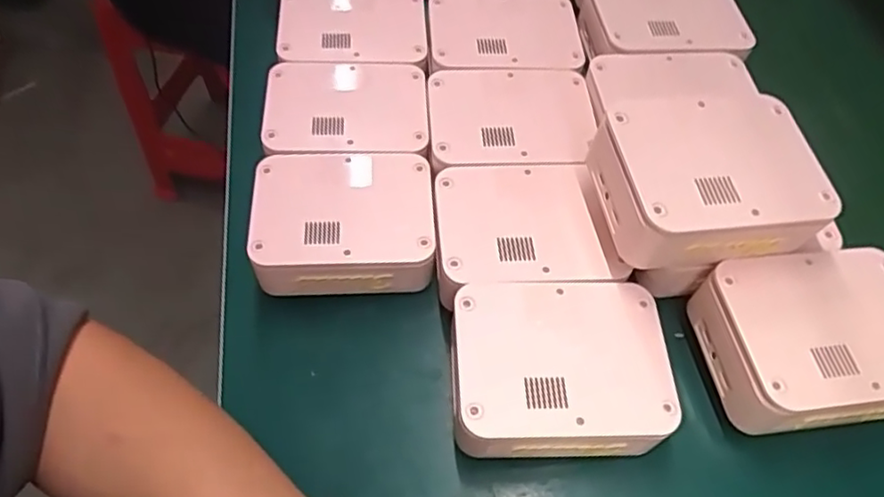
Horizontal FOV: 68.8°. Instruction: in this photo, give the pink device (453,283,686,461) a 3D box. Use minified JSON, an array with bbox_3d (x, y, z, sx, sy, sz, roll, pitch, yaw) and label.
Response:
[{"bbox_3d":[0.071,0.079,0.406,0.129,0.062,0.101,-3,56,0],"label":"pink device"}]

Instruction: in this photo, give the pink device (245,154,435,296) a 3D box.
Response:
[{"bbox_3d":[-0.070,-0.018,0.480,0.123,0.057,0.098,-4,56,-1],"label":"pink device"}]

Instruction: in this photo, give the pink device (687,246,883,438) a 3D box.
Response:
[{"bbox_3d":[0.232,0.060,0.406,0.129,0.069,0.098,-8,56,-3],"label":"pink device"}]

